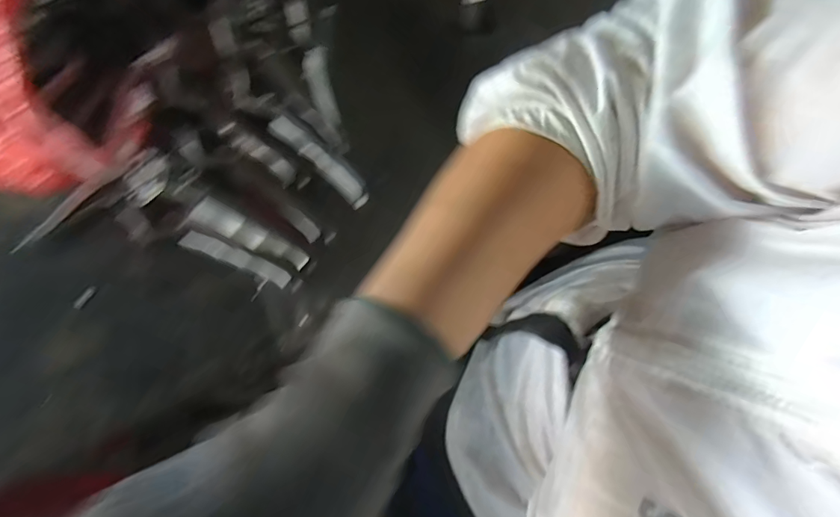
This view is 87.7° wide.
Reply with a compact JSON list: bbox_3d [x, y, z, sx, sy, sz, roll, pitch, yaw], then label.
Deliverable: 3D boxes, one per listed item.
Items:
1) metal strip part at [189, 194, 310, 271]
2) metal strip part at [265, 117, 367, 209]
[{"bbox_3d":[-0.155,-0.021,0.402,0.107,0.006,0.025,30,84,-7],"label":"metal strip part"},{"bbox_3d":[-0.095,-0.095,0.423,0.114,0.004,0.023,42,98,-7],"label":"metal strip part"}]

